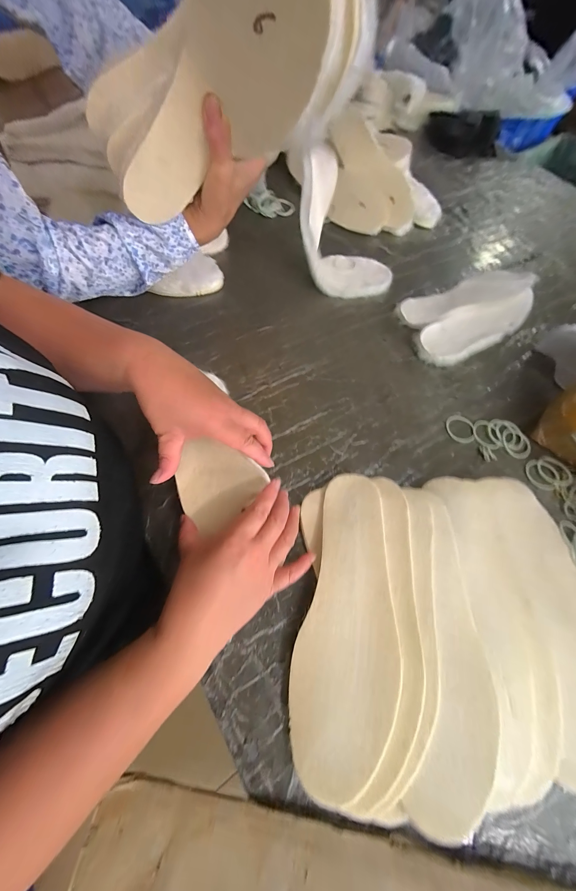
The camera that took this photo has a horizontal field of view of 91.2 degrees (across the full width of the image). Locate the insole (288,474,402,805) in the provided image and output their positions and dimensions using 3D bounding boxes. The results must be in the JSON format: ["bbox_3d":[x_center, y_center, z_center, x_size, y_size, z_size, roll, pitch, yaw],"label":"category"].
[{"bbox_3d":[0.063,0.158,0.278,0.089,0.009,0.265,7,62,17],"label":"insole"}]

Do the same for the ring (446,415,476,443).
[{"bbox_3d":[0.250,-0.024,0.409,0.043,0.004,0.044,14,66,3],"label":"ring"}]

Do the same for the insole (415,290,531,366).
[{"bbox_3d":[0.318,-0.201,0.479,0.233,0.035,0.078,-27,70,-14],"label":"insole"}]

